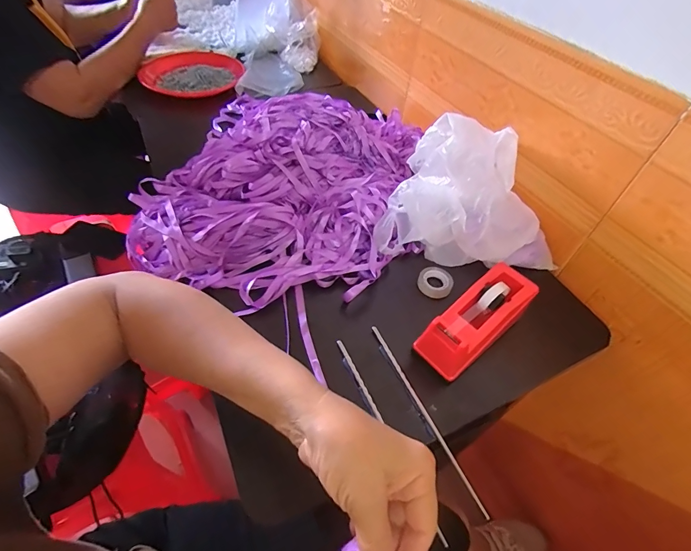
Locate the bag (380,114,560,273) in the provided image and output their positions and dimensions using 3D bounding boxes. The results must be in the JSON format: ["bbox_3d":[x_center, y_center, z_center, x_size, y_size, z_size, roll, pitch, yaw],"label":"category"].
[{"bbox_3d":[0.178,-0.086,0.478,0.260,0.182,0.131,6,49,0],"label":"bag"}]

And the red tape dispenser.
[{"bbox_3d":[0.158,0.054,0.452,0.157,0.077,0.063,-31,58,-27],"label":"red tape dispenser"}]

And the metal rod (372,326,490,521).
[{"bbox_3d":[0.085,0.147,0.410,0.007,0.006,0.221,-19,53,-19],"label":"metal rod"}]

